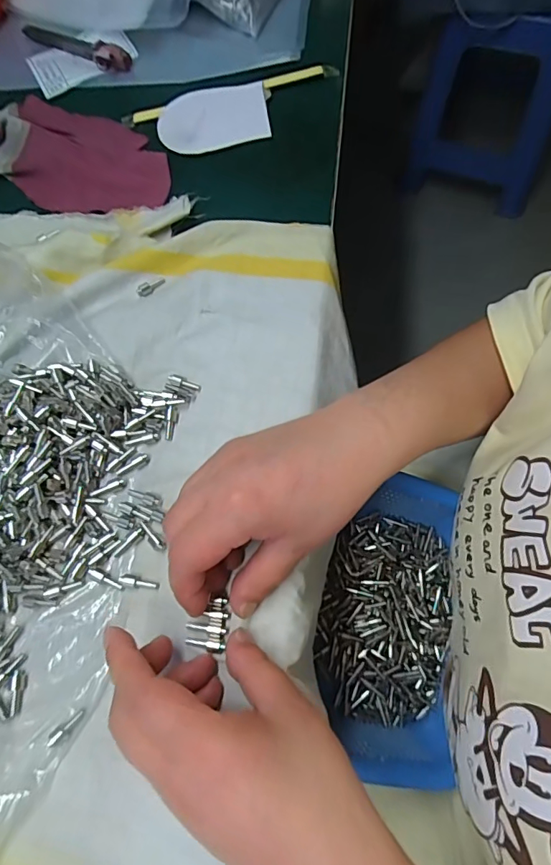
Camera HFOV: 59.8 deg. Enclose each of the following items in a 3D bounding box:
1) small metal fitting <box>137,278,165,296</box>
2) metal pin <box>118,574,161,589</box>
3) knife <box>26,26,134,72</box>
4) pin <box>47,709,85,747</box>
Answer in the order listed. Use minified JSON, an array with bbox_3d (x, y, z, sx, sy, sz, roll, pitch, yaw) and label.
[{"bbox_3d":[-0.094,-0.110,0.363,0.023,0.005,0.009,-29,70,-9],"label":"small metal fitting"},{"bbox_3d":[-0.080,0.089,0.282,0.024,0.005,0.007,14,70,8],"label":"metal pin"},{"bbox_3d":[-0.203,-0.390,0.479,0.141,0.022,0.021,33,74,14],"label":"knife"},{"bbox_3d":[-0.112,0.157,0.256,0.022,0.004,0.006,-39,71,-26],"label":"pin"}]

